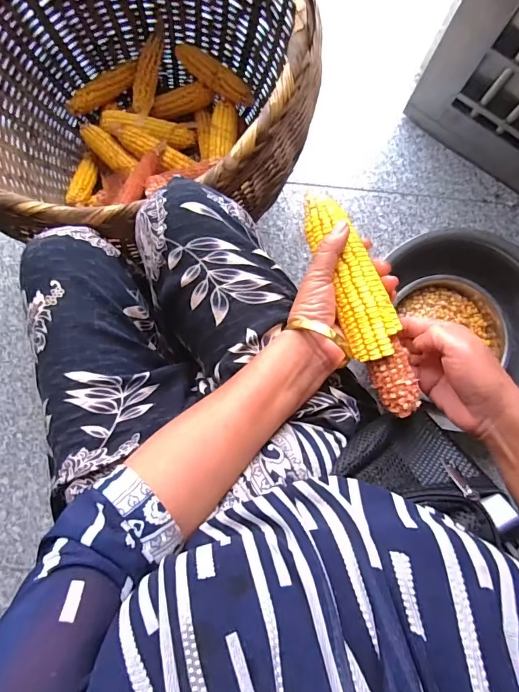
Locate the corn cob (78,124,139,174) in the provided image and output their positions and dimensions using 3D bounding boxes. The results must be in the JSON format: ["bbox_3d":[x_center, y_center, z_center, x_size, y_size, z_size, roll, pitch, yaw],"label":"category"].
[{"bbox_3d":[-0.270,-0.349,0.732,0.107,0.034,0.045,36,106,-14],"label":"corn cob"}]

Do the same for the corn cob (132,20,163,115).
[{"bbox_3d":[-0.198,-0.488,0.730,0.039,0.039,0.149,15,98,0],"label":"corn cob"}]

